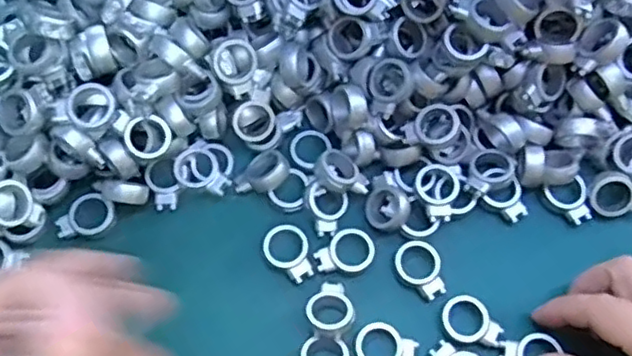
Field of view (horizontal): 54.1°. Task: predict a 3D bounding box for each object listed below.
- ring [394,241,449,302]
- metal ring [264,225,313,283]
[{"bbox_3d":[0.061,0.052,0.353,0.025,0.005,0.034,-33,72,-12],"label":"ring"},{"bbox_3d":[-0.014,0.043,0.357,0.025,0.004,0.034,-32,80,-14],"label":"metal ring"}]

